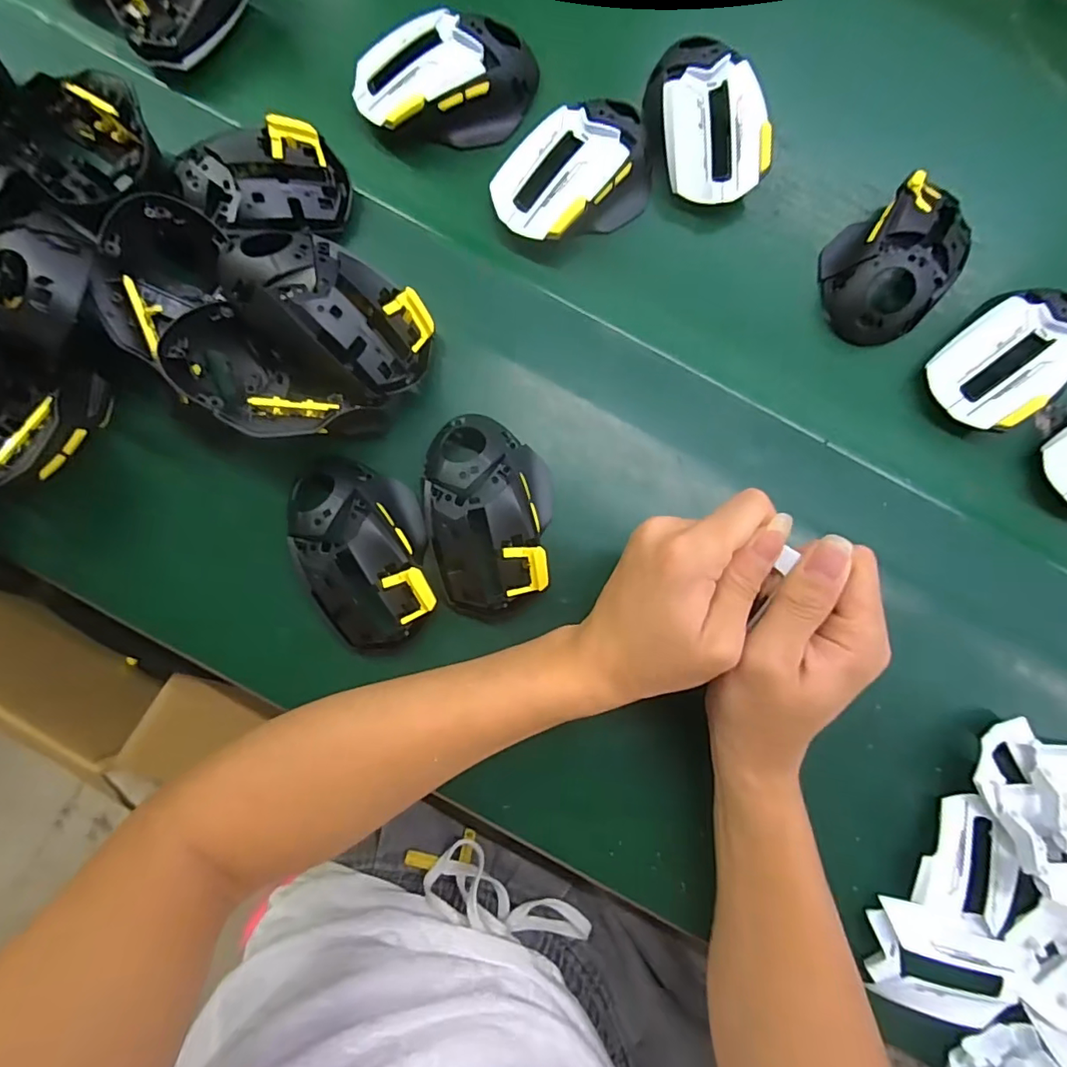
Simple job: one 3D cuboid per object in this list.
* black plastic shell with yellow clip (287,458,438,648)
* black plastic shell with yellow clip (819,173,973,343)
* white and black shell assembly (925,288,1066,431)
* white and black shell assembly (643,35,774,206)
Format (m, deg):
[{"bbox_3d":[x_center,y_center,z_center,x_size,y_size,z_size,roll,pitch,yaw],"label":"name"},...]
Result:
[{"bbox_3d":[-0.098,0.007,0.304,0.068,0.030,0.111,-22,86,-5],"label":"black plastic shell with yellow clip"},{"bbox_3d":[0.239,-0.178,0.344,0.108,0.035,0.075,-38,88,-6],"label":"black plastic shell with yellow clip"},{"bbox_3d":[0.296,-0.110,0.338,0.061,0.034,0.092,40,84,1],"label":"white and black shell assembly"},{"bbox_3d":[0.109,-0.263,0.345,0.065,0.036,0.099,-19,86,-5],"label":"white and black shell assembly"}]

